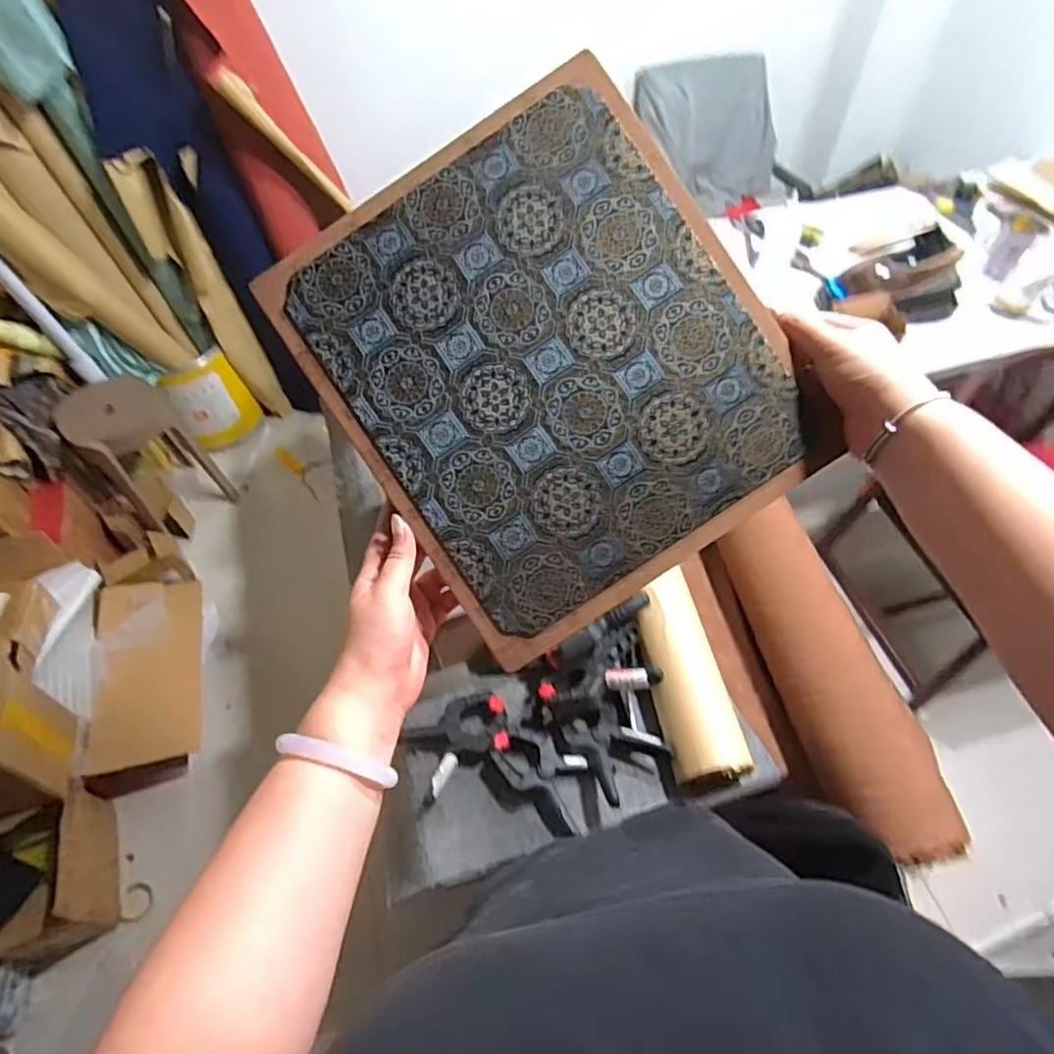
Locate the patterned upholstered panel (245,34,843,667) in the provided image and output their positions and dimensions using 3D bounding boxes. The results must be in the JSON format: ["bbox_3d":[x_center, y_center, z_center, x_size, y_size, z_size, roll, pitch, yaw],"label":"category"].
[{"bbox_3d":[0.017,-0.124,0.471,0.312,0.007,0.356,-34,90,2],"label":"patterned upholstered panel"}]

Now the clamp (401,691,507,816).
[{"bbox_3d":[-0.094,0.297,0.858,0.151,0.025,0.109,-23,54,-14],"label":"clamp"}]

